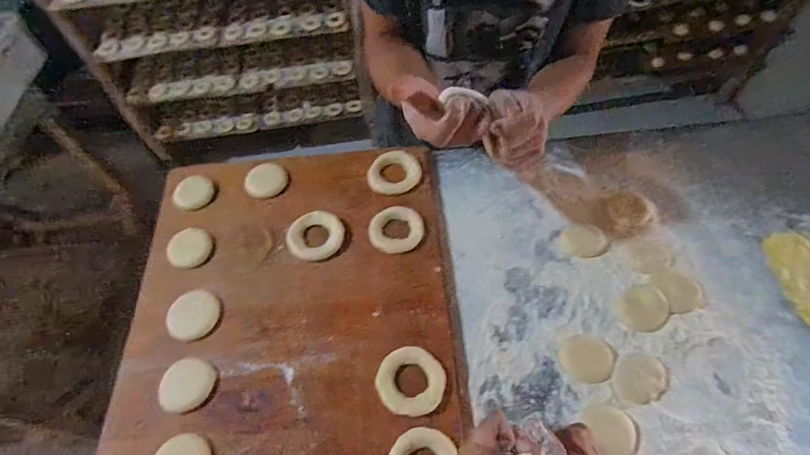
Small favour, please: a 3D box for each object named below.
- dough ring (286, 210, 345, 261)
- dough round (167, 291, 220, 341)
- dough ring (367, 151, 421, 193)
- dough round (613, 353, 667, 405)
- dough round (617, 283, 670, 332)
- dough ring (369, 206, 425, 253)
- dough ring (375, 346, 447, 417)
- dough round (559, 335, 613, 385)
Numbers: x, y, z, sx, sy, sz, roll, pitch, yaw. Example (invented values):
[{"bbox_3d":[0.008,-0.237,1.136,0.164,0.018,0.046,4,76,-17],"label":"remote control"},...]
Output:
[{"bbox_3d":[-0.127,0.013,0.623,0.078,0.017,0.071,-2,58,3],"label":"dough ring"},{"bbox_3d":[-0.280,0.114,0.578,0.067,0.006,0.066,-2,58,3],"label":"dough round"},{"bbox_3d":[-0.017,-0.084,0.679,0.079,0.019,0.075,-2,58,3],"label":"dough ring"},{"bbox_3d":[0.281,0.178,0.523,0.063,0.004,0.052,-37,62,-18],"label":"dough round"},{"bbox_3d":[0.306,0.102,0.560,0.060,0.011,0.056,-2,58,3],"label":"dough round"},{"bbox_3d":[-0.012,0.003,0.629,0.076,0.013,0.070,-2,58,3],"label":"dough ring"},{"bbox_3d":[0.008,0.181,0.515,0.079,0.021,0.074,-2,58,3],"label":"dough ring"},{"bbox_3d":[0.224,0.161,0.538,0.059,0.006,0.056,-2,58,3],"label":"dough round"}]

